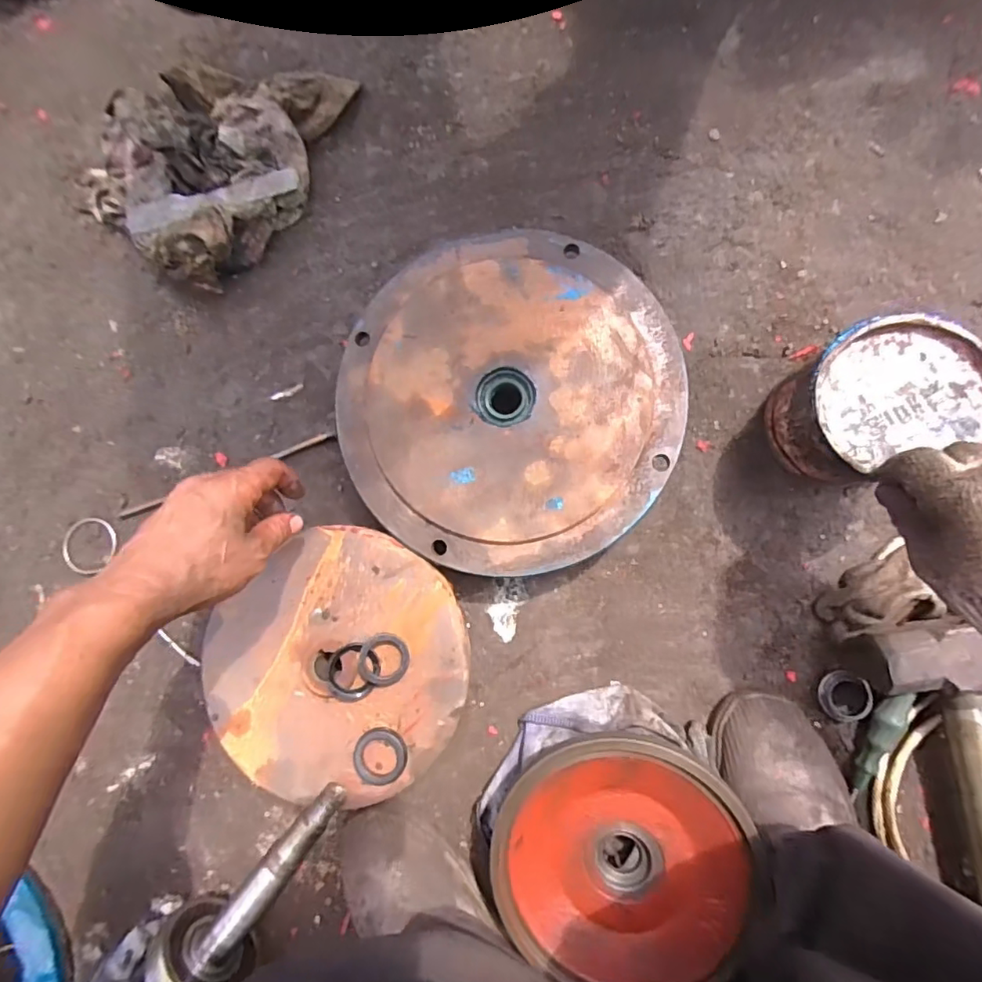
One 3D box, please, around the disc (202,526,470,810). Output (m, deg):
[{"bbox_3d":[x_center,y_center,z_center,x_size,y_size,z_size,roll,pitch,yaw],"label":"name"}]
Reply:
[{"bbox_3d":[-0.134,0.156,0.467,0.231,0.016,0.215,0,86,6],"label":"disc"}]

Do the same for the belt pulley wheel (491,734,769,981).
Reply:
[{"bbox_3d":[0.103,0.299,0.425,0.194,0.037,0.197,-2,86,6],"label":"belt pulley wheel"}]

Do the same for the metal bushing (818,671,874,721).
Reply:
[{"bbox_3d":[0.308,0.178,0.467,0.040,0.017,0.042,0,86,6],"label":"metal bushing"}]

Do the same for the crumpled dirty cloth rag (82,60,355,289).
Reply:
[{"bbox_3d":[-0.286,-0.359,0.540,0.212,0.081,0.271,39,91,7],"label":"crumpled dirty cloth rag"}]

